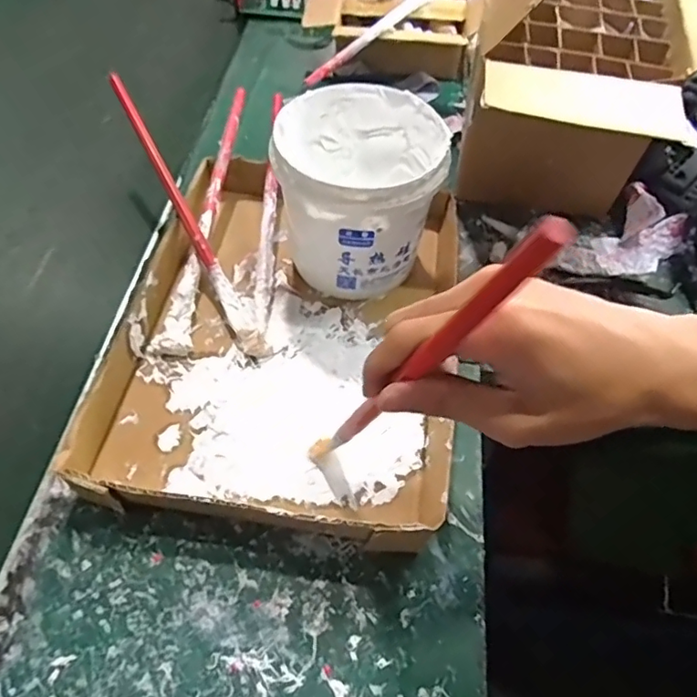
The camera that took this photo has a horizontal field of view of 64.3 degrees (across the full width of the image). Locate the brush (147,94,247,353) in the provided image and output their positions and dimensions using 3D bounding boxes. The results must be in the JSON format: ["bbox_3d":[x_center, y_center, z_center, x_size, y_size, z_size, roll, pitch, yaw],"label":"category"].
[{"bbox_3d":[-0.113,-0.114,0.465,0.029,0.048,0.261,8,57,5],"label":"brush"}]

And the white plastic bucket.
[{"bbox_3d":[0.009,-0.119,0.430,0.114,0.110,0.120,0,57,0],"label":"white plastic bucket"}]

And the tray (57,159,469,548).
[{"bbox_3d":[-0.035,-0.022,0.414,0.234,0.038,0.304,8,57,5],"label":"tray"}]

